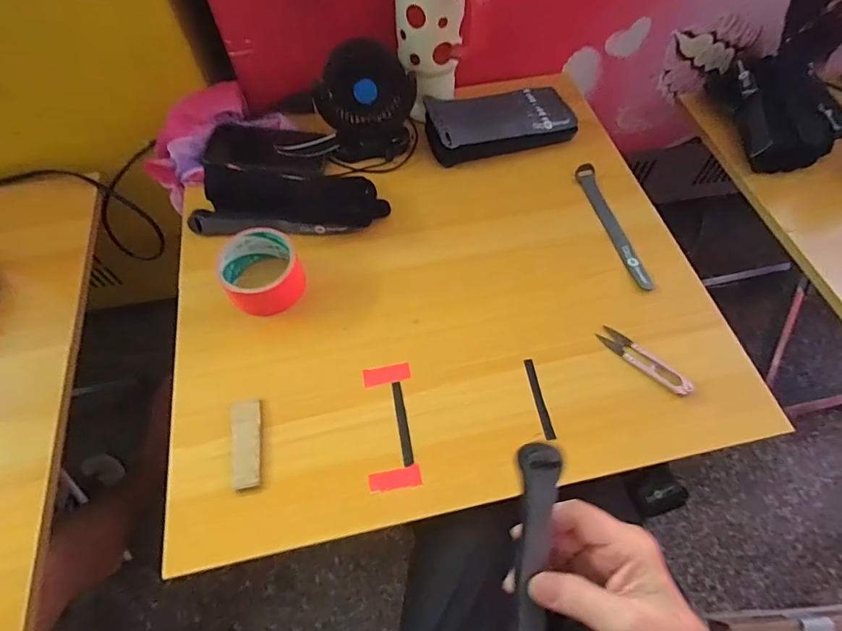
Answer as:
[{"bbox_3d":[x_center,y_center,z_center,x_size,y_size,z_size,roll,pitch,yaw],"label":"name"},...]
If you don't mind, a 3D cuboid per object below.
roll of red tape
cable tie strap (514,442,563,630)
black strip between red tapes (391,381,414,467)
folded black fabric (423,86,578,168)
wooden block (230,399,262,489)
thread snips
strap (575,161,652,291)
[{"bbox_3d":[-0.175,-0.050,0.495,0.087,0.038,0.088,-26,67,-15],"label":"roll of red tape"},{"bbox_3d":[0.071,0.169,0.285,0.024,0.009,0.173,3,90,0],"label":"cable tie strap"},{"bbox_3d":[-0.018,0.105,0.442,0.010,0.004,0.083,-9,61,-5],"label":"black strip between red tapes"},{"bbox_3d":[0.111,-0.268,0.613,0.197,0.032,0.091,-19,62,-9],"label":"folded black fabric"},{"bbox_3d":[-0.165,0.120,0.426,0.025,0.005,0.081,-11,62,-5],"label":"wooden block"},{"bbox_3d":[0.231,0.046,0.466,0.100,0.006,0.023,38,74,25],"label":"thread snips"},{"bbox_3d":[0.235,-0.114,0.555,0.024,0.010,0.191,-10,66,-6],"label":"strap"}]

